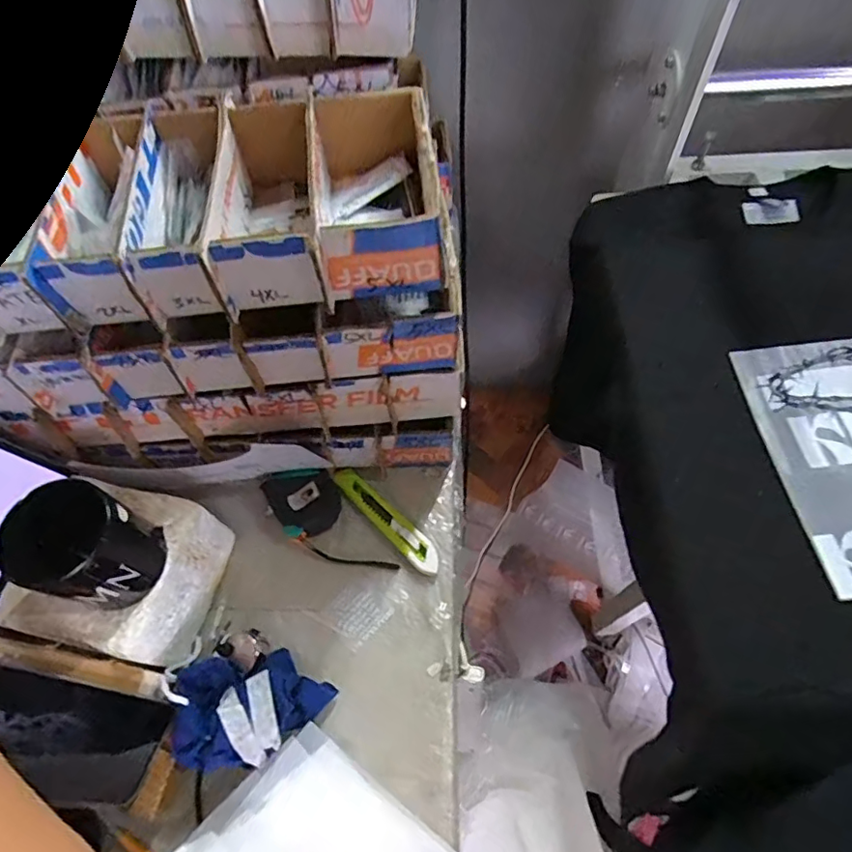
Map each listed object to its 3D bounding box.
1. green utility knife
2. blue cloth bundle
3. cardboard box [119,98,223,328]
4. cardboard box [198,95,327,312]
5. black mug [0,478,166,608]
[{"bbox_3d":[-0.045,0.101,0.609,0.031,0.014,0.161,-41,67,-18],"label":"green utility knife"},{"bbox_3d":[-0.156,0.255,0.496,0.126,0.065,0.093,-6,61,0],"label":"blue cloth bundle"},{"bbox_3d":[-0.190,-0.177,0.447,0.068,0.067,0.185,-6,61,0],"label":"cardboard box"},{"bbox_3d":[-0.125,-0.184,0.450,0.083,0.085,0.197,-8,61,-1],"label":"cardboard box"},{"bbox_3d":[-0.276,0.101,0.447,0.081,0.103,0.086,20,64,14],"label":"black mug"}]

